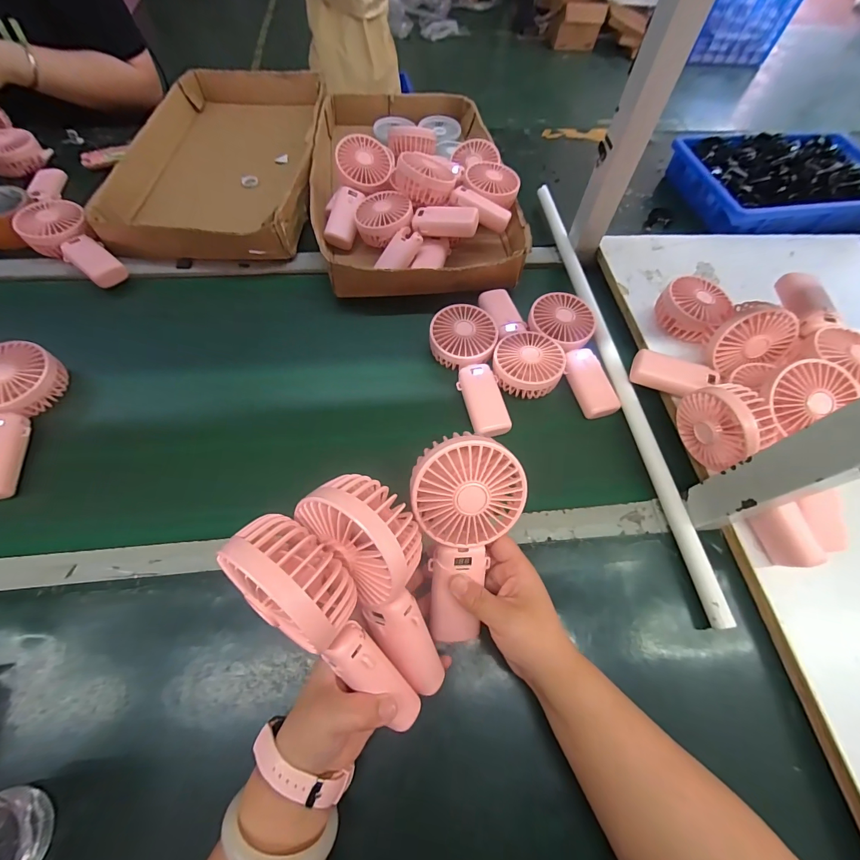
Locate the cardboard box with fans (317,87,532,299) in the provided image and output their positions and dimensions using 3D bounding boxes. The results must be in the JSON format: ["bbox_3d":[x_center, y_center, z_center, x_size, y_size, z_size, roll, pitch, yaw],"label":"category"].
[{"bbox_3d":[-0.035,-0.439,0.642,0.322,0.101,0.502,-6,63,-7],"label":"cardboard box with fans"}]

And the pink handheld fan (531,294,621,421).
[{"bbox_3d":[0.186,-0.101,0.502,0.086,0.037,0.180,-6,63,-7],"label":"pink handheld fan"}]

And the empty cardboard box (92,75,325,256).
[{"bbox_3d":[-0.357,-0.491,0.694,0.299,0.084,0.526,0,62,-3],"label":"empty cardboard box"}]

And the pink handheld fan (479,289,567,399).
[{"bbox_3d":[0.119,-0.127,0.511,0.085,0.034,0.179,-5,62,-6],"label":"pink handheld fan"}]

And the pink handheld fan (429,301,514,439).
[{"bbox_3d":[0.048,-0.081,0.483,0.085,0.031,0.186,-3,62,-5],"label":"pink handheld fan"}]

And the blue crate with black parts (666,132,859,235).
[{"bbox_3d":[0.630,-0.428,0.670,0.363,0.064,0.237,0,62,-4],"label":"blue crate with black parts"}]

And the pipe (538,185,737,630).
[{"bbox_3d":[0.239,-0.111,0.510,0.020,0.022,0.669,-5,62,-6],"label":"pipe"}]

